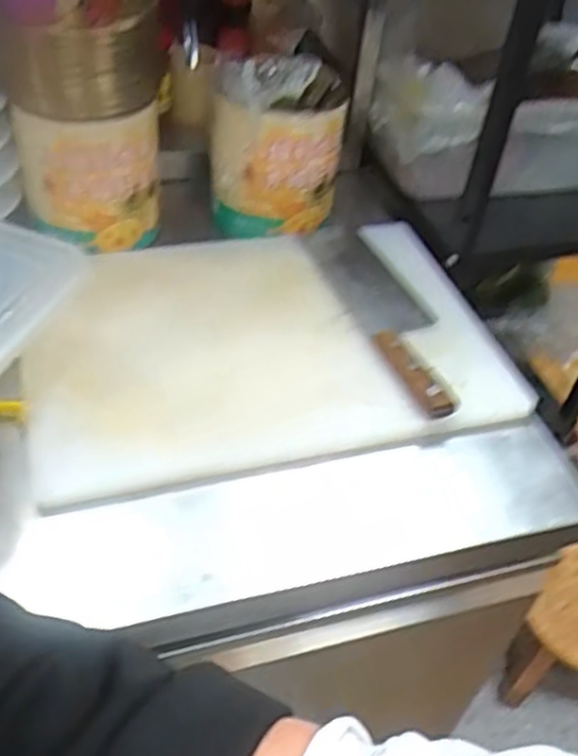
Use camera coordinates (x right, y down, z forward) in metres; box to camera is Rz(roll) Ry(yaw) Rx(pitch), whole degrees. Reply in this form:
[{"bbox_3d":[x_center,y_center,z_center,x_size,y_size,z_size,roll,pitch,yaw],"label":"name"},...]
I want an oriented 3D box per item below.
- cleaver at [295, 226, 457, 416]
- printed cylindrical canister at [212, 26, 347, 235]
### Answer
[{"bbox_3d":[0.102,-0.080,0.809,0.080,0.021,0.316,-12,47,-19],"label":"cleaver"},{"bbox_3d":[-0.013,-0.278,0.876,0.139,0.171,0.139,4,44,-4],"label":"printed cylindrical canister"}]

